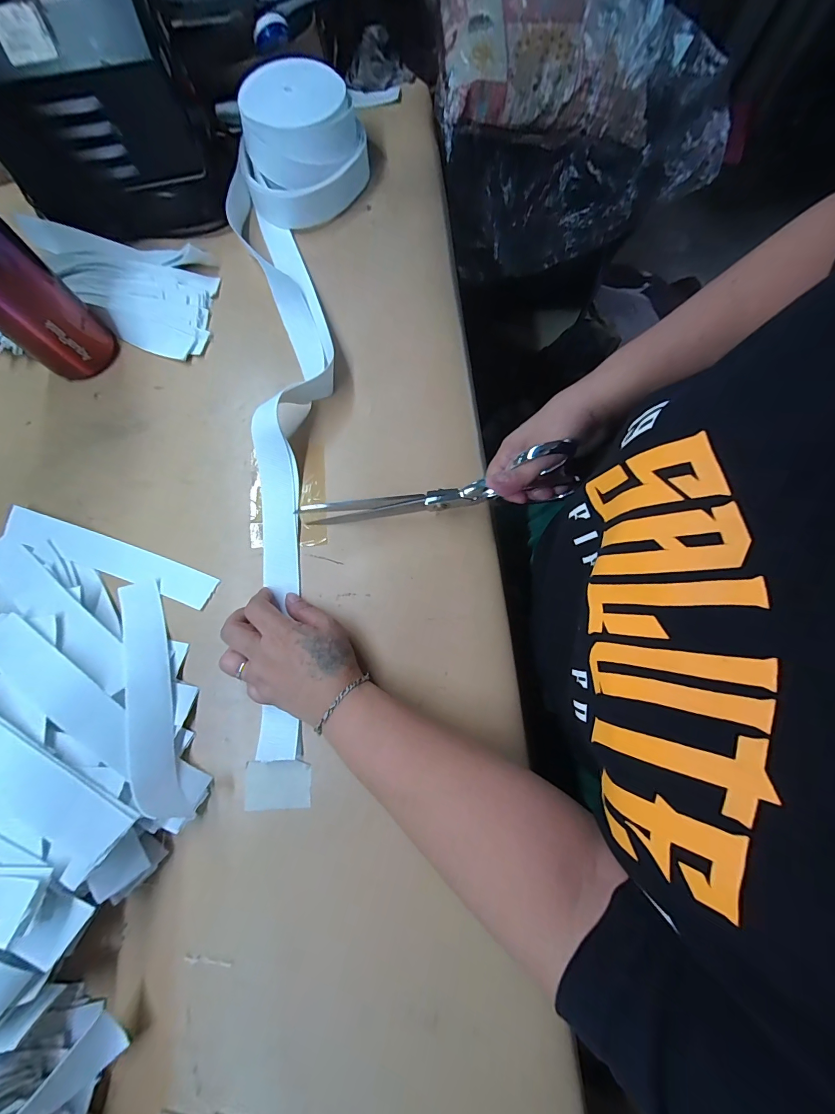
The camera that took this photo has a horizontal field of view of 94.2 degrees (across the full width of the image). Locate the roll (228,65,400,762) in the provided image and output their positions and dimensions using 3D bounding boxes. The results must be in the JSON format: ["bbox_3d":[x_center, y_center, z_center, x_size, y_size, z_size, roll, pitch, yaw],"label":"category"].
[{"bbox_3d":[-0.124,-0.184,0.386,0.140,0.056,0.701,-1,81,1],"label":"roll"}]

